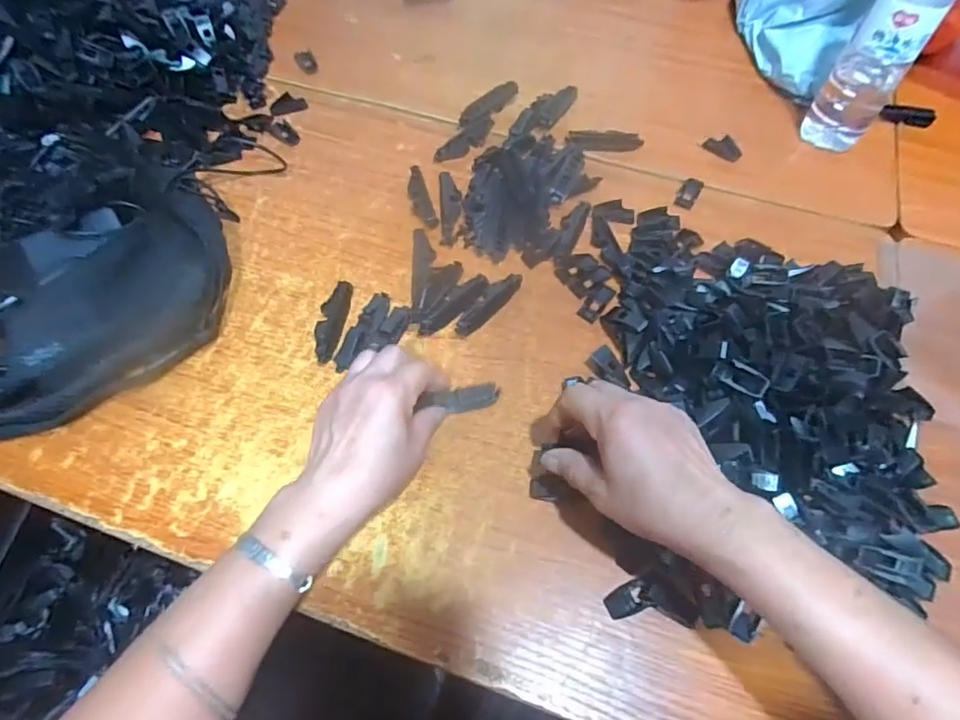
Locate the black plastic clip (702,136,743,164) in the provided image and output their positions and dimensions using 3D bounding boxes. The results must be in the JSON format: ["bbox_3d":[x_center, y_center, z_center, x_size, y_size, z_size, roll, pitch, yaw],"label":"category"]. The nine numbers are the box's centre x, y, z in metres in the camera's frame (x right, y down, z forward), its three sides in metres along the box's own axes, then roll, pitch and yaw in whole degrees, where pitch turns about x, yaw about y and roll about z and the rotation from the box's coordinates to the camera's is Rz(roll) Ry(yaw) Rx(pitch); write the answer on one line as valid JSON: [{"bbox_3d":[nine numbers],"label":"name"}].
[{"bbox_3d":[0.264,-0.231,0.586,0.019,0.012,0.040,-40,69,-20],"label":"black plastic clip"}]

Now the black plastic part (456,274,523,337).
[{"bbox_3d":[0.009,-0.050,0.483,0.019,0.005,0.079,46,68,2],"label":"black plastic part"}]

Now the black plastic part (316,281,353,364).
[{"bbox_3d":[-0.128,-0.034,0.473,0.022,0.015,0.076,6,61,3],"label":"black plastic part"}]

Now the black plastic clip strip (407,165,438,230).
[{"bbox_3d":[-0.061,-0.164,0.547,0.020,0.008,0.080,-15,62,-9],"label":"black plastic clip strip"}]

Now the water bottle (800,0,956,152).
[{"bbox_3d":[0.386,-0.300,0.515,0.062,0.208,0.056,34,66,17],"label":"water bottle"}]

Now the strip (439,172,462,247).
[{"bbox_3d":[-0.029,-0.152,0.543,0.021,0.005,0.093,-2,61,-2],"label":"strip"}]

